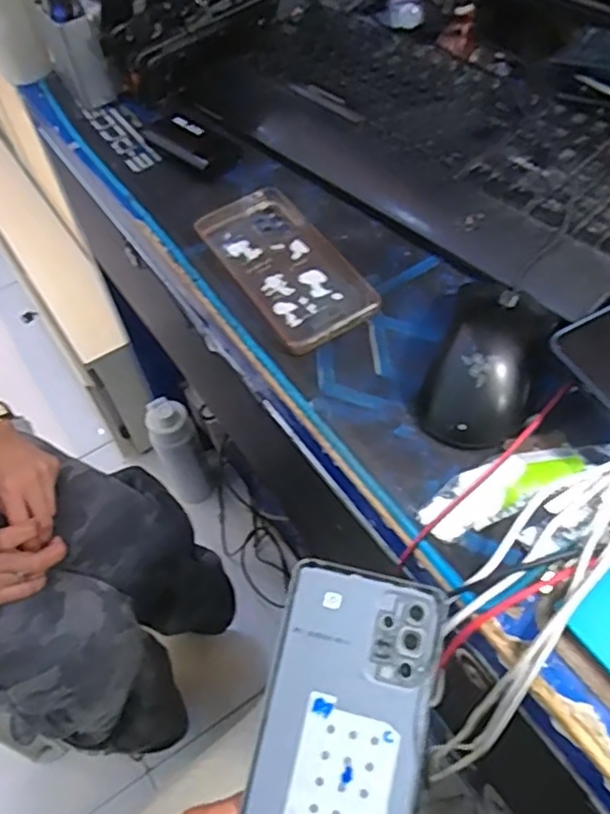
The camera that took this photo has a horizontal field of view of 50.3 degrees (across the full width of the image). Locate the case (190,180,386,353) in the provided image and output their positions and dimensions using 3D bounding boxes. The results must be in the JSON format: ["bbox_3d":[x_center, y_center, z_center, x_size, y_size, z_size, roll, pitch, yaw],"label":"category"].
[{"bbox_3d":[-0.015,-0.112,0.499,0.081,0.009,0.167,-28,57,-15],"label":"case"}]

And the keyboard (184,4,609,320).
[{"bbox_3d":[0.091,-0.239,0.563,0.181,0.036,0.459,-37,60,-20],"label":"keyboard"}]

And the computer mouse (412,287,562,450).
[{"bbox_3d":[0.116,-0.029,0.413,0.064,0.034,0.112,21,59,18],"label":"computer mouse"}]

